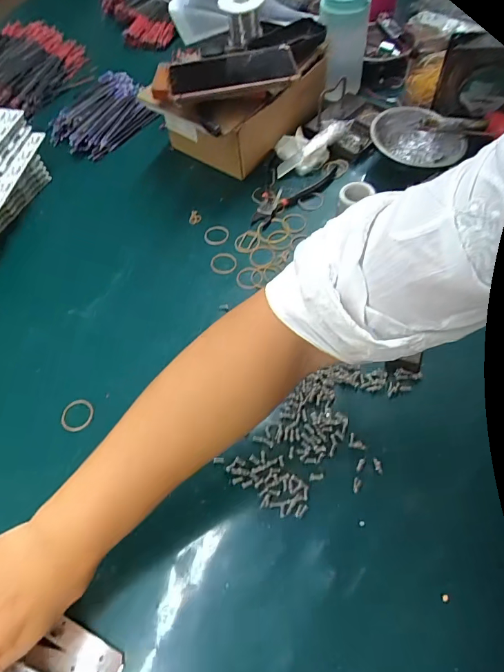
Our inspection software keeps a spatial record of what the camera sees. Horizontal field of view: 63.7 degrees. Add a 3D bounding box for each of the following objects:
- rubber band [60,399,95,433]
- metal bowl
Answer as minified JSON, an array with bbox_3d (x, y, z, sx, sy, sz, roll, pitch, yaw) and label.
[{"bbox_3d":[-0.188,0.086,0.438,0.034,0.004,0.035,-2,60,3],"label":"rubber band"},{"bbox_3d":[0.237,-0.286,0.584,0.136,0.045,0.127,0,60,4],"label":"metal bowl"}]

